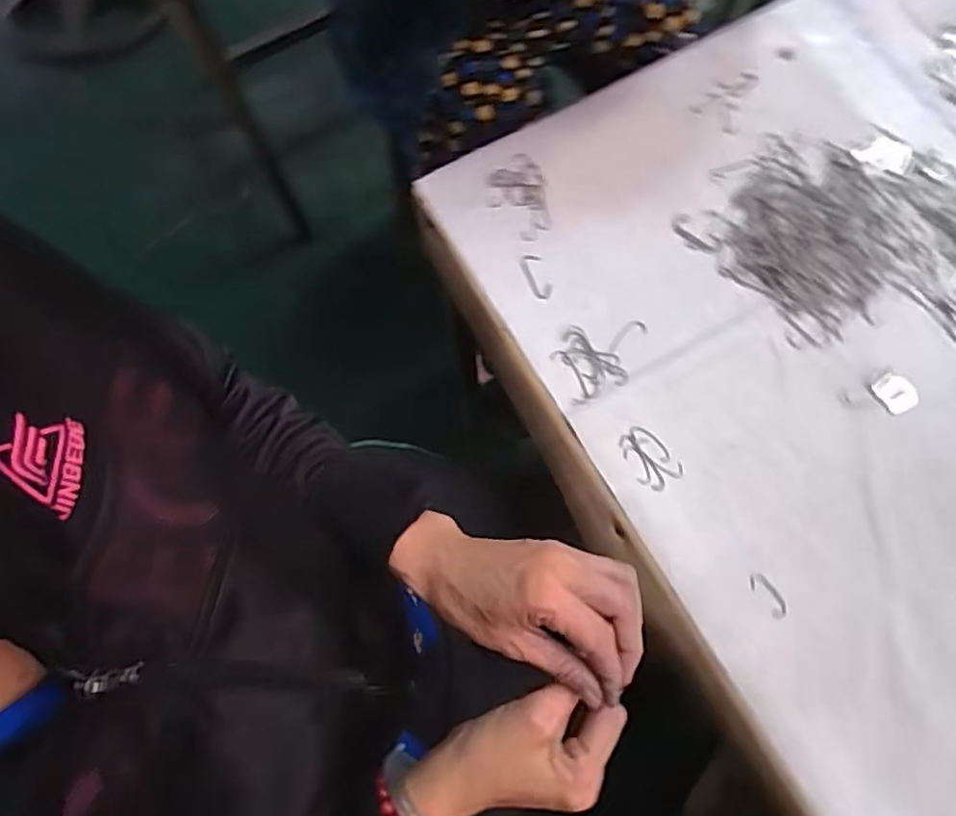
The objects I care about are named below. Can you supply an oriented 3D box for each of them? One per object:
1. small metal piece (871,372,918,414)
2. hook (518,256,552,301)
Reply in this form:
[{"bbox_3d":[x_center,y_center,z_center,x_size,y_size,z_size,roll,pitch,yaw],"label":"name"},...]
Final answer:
[{"bbox_3d":[0.338,-0.013,0.517,0.029,0.004,0.034,-34,76,-8],"label":"small metal piece"},{"bbox_3d":[0.050,-0.112,0.551,0.020,0.005,0.044,-19,74,-4],"label":"hook"}]

